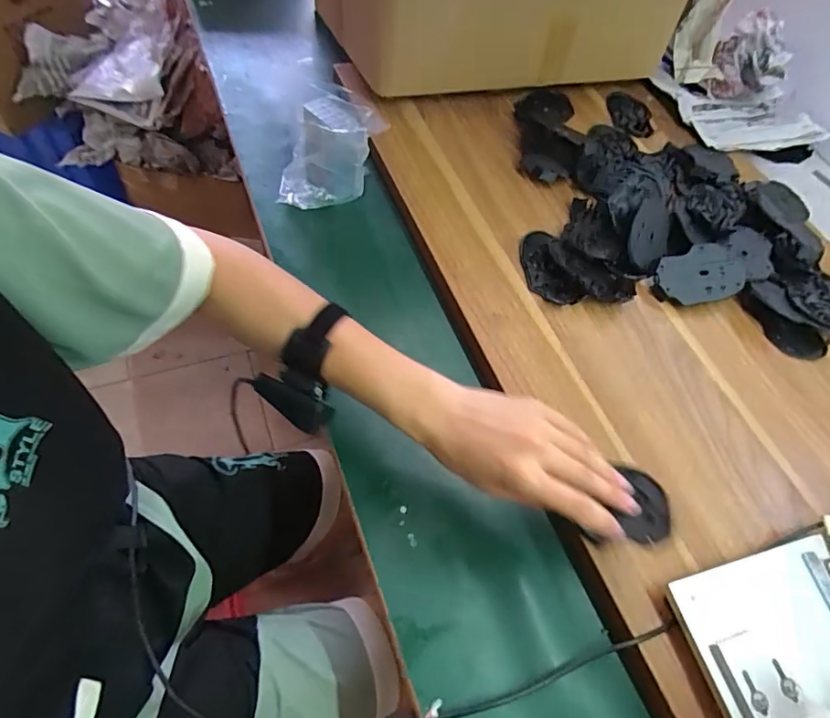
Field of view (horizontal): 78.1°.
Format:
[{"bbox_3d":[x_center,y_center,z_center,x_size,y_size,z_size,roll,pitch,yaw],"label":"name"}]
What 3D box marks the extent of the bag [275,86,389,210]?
[{"bbox_3d":[-0.110,-0.253,0.631,0.113,0.129,0.077,5,59,-8],"label":"bag"}]

